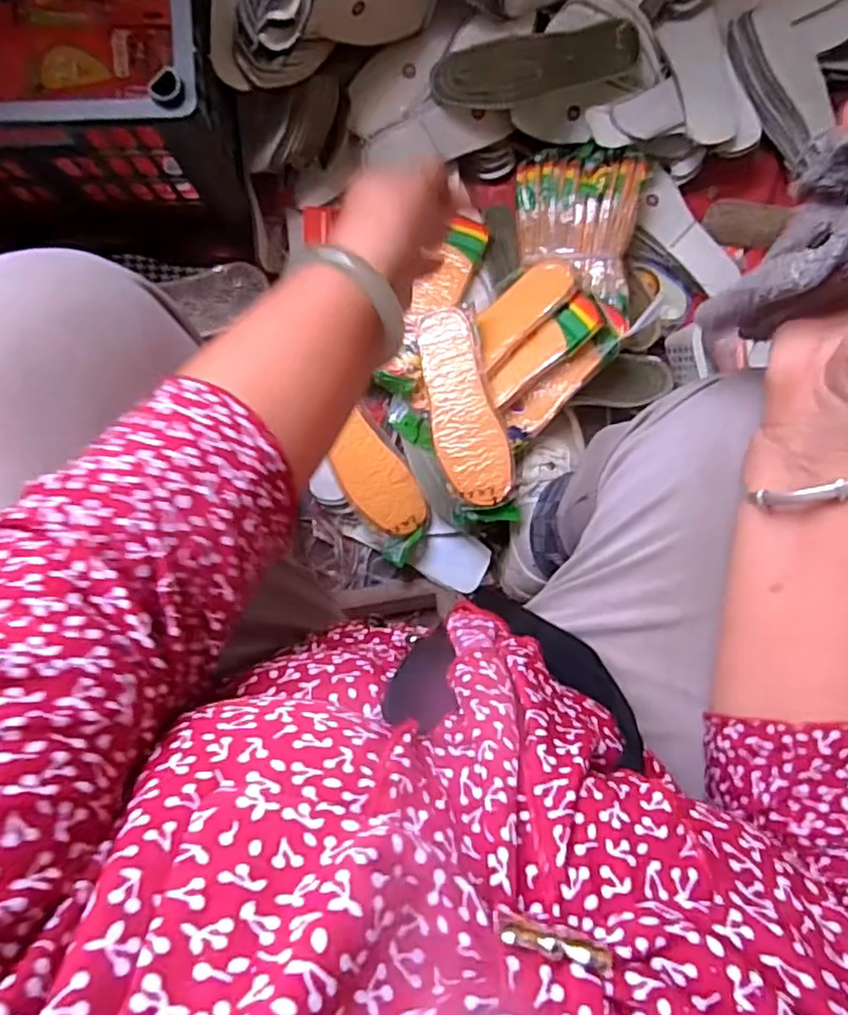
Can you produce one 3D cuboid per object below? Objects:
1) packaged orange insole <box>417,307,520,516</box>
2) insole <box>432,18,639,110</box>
[{"bbox_3d":[0.043,-0.094,0.678,0.070,0.021,0.223,-15,88,-4],"label":"packaged orange insole"},{"bbox_3d":[0.118,-0.472,0.697,0.215,0.014,0.059,-11,112,5],"label":"insole"}]

